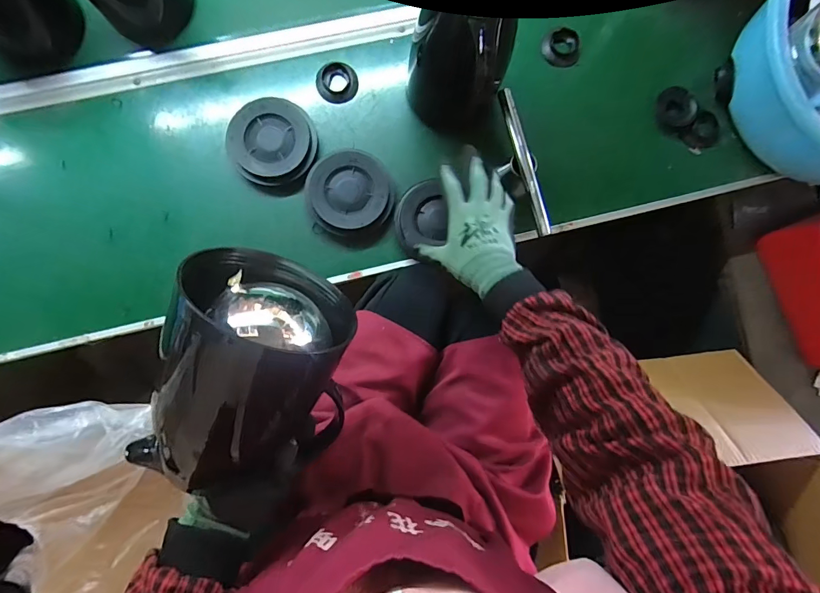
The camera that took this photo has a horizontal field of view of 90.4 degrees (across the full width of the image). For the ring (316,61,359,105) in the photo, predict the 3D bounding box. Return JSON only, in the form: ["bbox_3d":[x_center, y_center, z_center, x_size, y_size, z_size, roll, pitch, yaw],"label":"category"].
[{"bbox_3d":[-0.108,-0.312,0.593,0.059,0.011,0.055,0,89,-4],"label":"ring"}]

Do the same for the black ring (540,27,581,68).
[{"bbox_3d":[0.224,-0.368,0.604,0.047,0.020,0.056,-9,89,-4],"label":"black ring"}]

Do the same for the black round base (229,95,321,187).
[{"bbox_3d":[-0.190,-0.215,0.576,0.116,0.042,0.120,0,89,-4],"label":"black round base"}]

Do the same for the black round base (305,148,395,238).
[{"bbox_3d":[-0.086,-0.144,0.574,0.121,0.031,0.111,0,89,-4],"label":"black round base"}]

